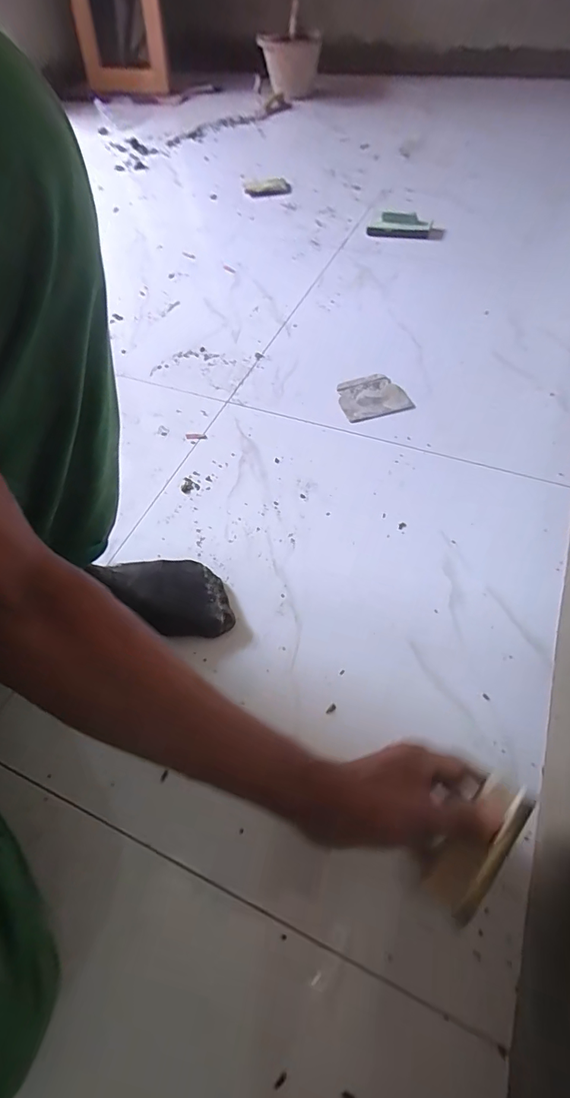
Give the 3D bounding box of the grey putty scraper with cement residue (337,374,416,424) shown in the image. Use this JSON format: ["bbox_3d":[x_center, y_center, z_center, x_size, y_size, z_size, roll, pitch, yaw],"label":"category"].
[{"bbox_3d":[0.148,-0.257,0.749,0.113,0.012,0.092,-18,57,-9],"label":"grey putty scraper with cement residue"}]

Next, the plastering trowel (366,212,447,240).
[{"bbox_3d":[0.288,-0.758,1.043,0.179,0.053,0.036,-1,56,2],"label":"plastering trowel"}]

